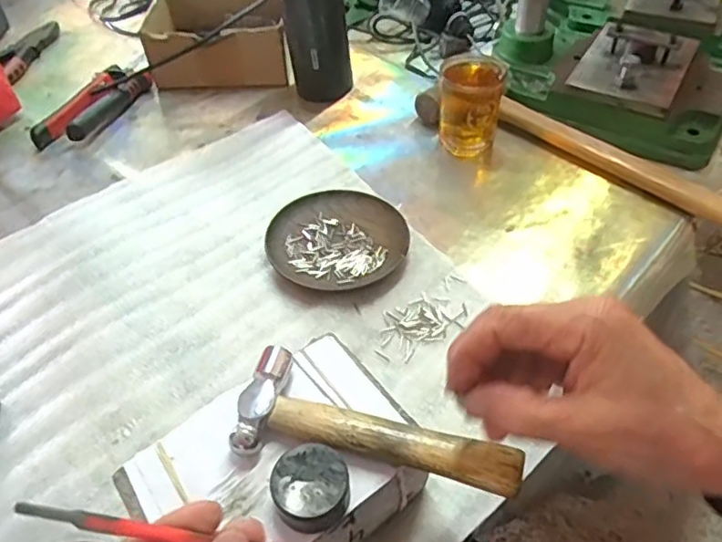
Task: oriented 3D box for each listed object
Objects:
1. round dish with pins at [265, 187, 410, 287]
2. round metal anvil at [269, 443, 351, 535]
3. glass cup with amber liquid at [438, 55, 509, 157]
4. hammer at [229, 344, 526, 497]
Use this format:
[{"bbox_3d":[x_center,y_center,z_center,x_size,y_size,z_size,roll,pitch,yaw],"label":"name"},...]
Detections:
[{"bbox_3d":[-0.021,-0.029,0.508,0.113,0.011,0.109,-2,46,2],"label":"round dish with pins"},{"bbox_3d":[-0.025,0.107,0.298,0.037,0.024,0.034,-2,46,2],"label":"round metal anvil"},{"bbox_3d":[0.104,-0.157,0.578,0.057,0.079,0.061,-2,46,2],"label":"glass cup with amber liquid"},{"bbox_3d":[0.009,0.081,0.316,0.146,0.017,0.055,10,48,13],"label":"hammer"}]

